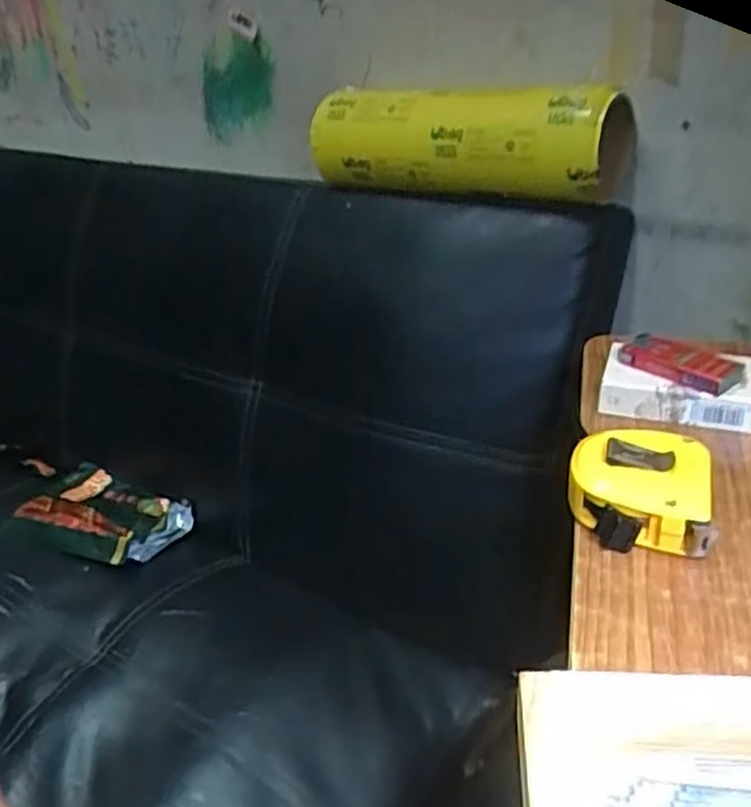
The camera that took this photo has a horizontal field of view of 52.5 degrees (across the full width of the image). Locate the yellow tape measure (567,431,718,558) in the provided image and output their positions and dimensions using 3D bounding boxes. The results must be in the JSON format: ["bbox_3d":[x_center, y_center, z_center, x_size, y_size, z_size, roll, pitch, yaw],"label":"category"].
[{"bbox_3d":[0.131,0.042,0.381,0.065,0.030,0.061,3,32,15],"label":"yellow tape measure"}]

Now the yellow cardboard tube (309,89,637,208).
[{"bbox_3d":[0.078,-0.265,0.758,0.345,0.098,0.107,19,39,35],"label":"yellow cardboard tube"}]

